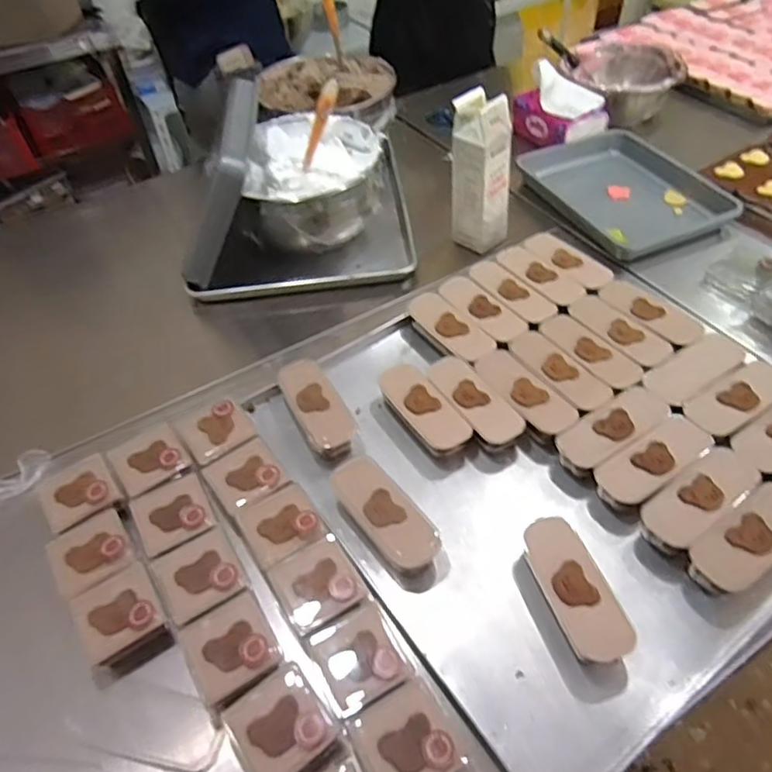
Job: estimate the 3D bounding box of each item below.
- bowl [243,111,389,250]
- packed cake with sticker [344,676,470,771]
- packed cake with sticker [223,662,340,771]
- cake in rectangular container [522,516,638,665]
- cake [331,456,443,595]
[{"bbox_3d":[-0.119,-0.368,1.080,0.228,0.152,0.267,-1,48,3],"label":"bowl"},{"bbox_3d":[0.020,0.333,0.564,0.087,0.030,0.087,-26,52,-18],"label":"packed cake with sticker"},{"bbox_3d":[-0.100,0.324,0.578,0.085,0.034,0.085,-32,54,-22],"label":"packed cake with sticker"},{"bbox_3d":[0.199,0.218,0.646,0.062,0.045,0.149,-18,50,-11],"label":"cake in rectangular container"},{"bbox_3d":[0.004,0.158,0.715,0.070,0.049,0.173,-27,58,-27],"label":"cake"}]

